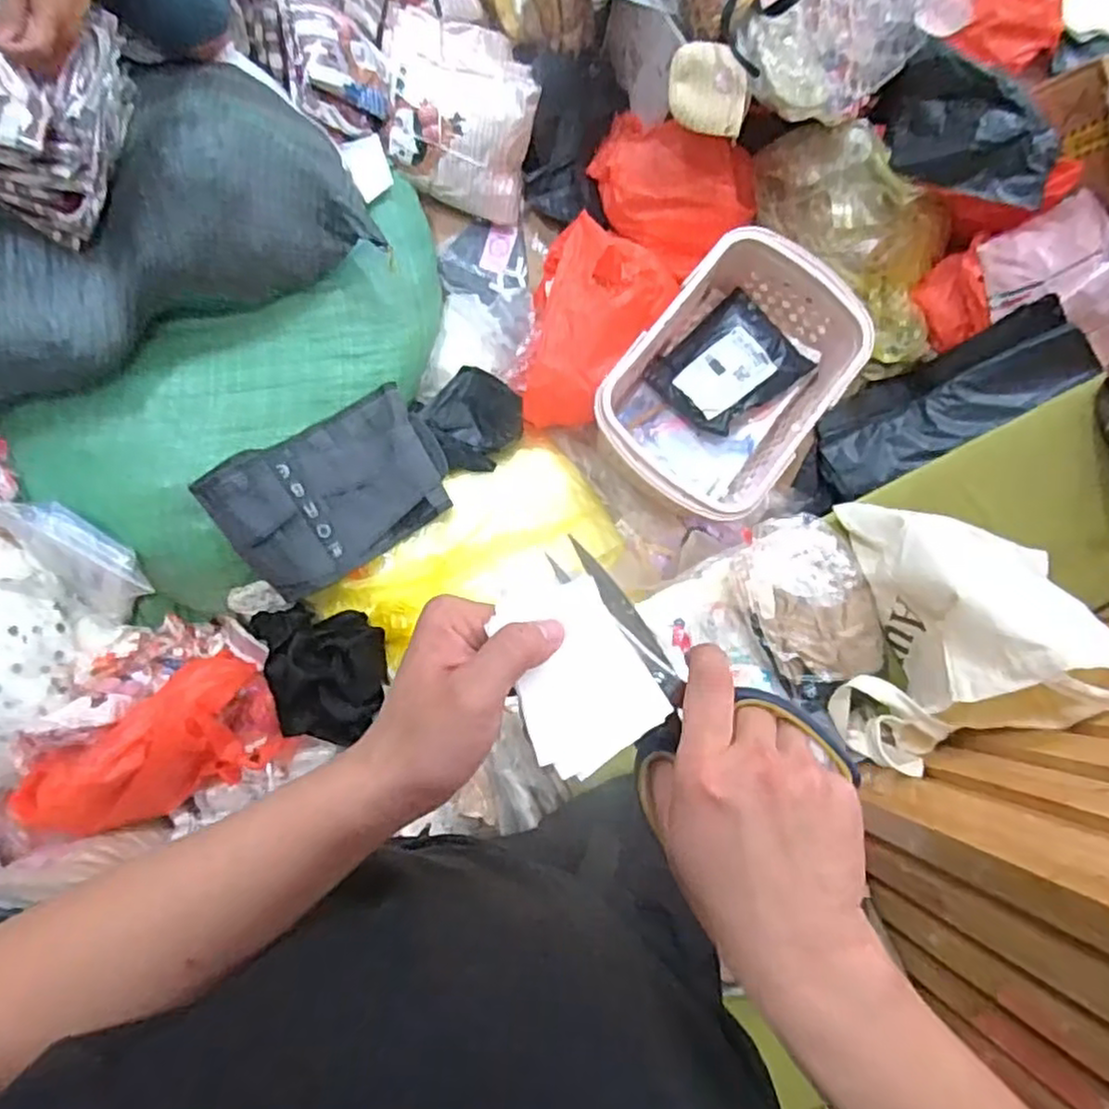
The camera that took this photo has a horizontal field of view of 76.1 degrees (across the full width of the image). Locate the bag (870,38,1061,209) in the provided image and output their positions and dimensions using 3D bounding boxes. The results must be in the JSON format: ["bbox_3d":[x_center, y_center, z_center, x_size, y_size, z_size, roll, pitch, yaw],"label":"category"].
[{"bbox_3d":[0.662,-0.672,1.143,0.296,0.139,0.141,35,81,0],"label":"bag"}]

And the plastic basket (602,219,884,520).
[{"bbox_3d":[0.285,-0.283,1.161,0.304,0.147,0.435,39,81,0],"label":"plastic basket"}]

